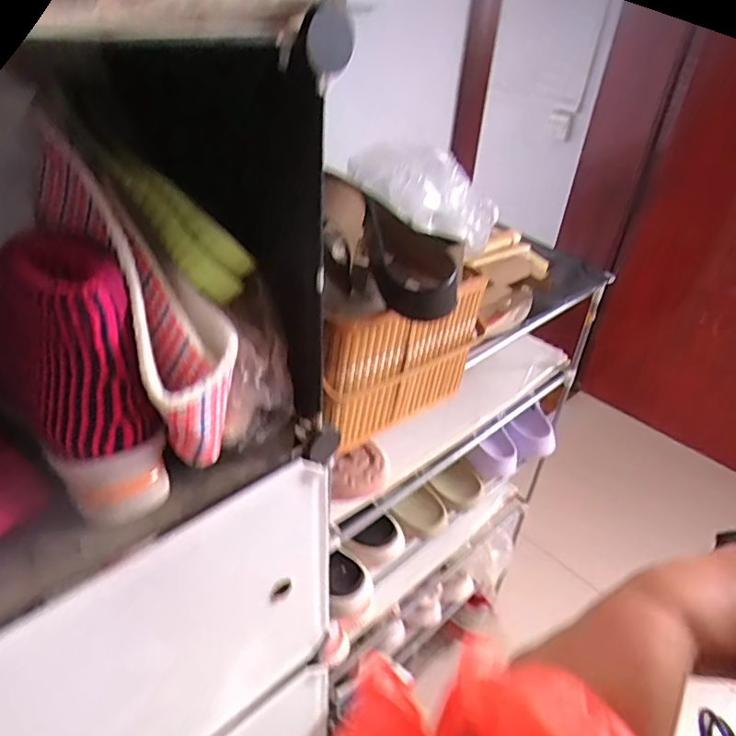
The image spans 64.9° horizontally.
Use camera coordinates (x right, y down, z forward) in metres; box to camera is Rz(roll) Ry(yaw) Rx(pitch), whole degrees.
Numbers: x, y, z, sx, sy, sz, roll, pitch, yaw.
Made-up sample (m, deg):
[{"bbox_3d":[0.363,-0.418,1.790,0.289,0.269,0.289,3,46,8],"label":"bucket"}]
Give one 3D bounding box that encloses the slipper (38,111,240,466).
[{"bbox_3d":[-0.165,-0.047,0.415,0.080,0.088,0.246,-32,93,-41],"label":"slipper"}]

